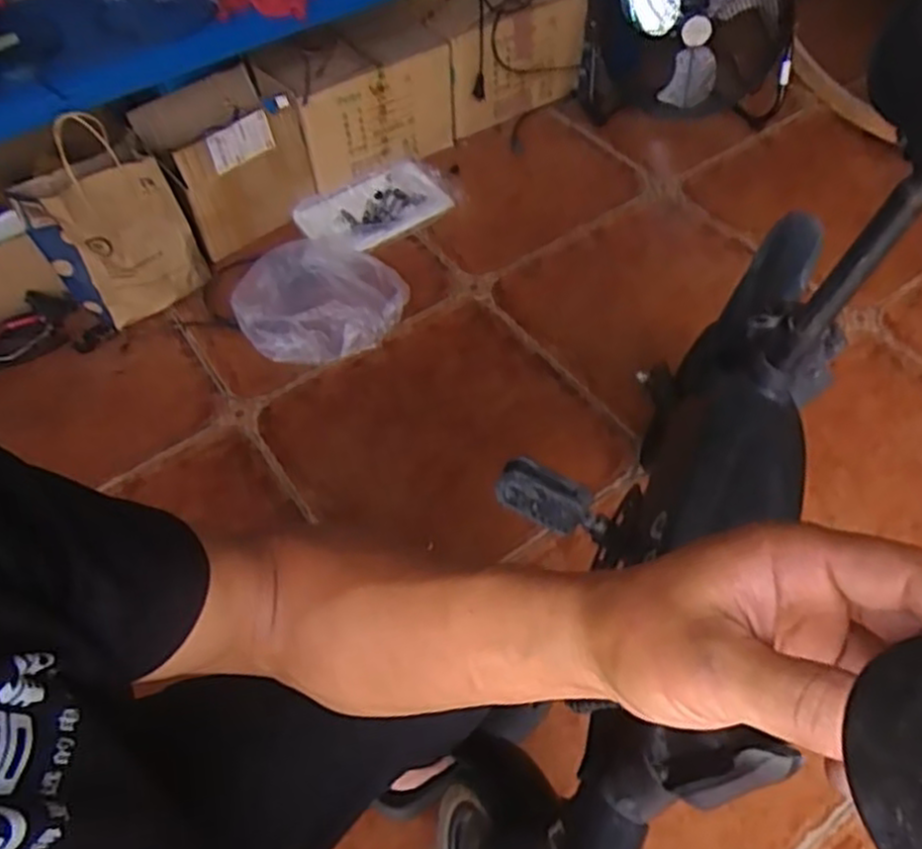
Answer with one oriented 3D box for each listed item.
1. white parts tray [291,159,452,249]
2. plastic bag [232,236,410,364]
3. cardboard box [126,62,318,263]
[{"bbox_3d":[-0.177,-0.439,1.526,0.293,0.048,0.163,-28,57,-16],"label":"white parts tray"},{"bbox_3d":[-0.255,-0.227,1.355,0.292,0.077,0.239,-23,56,-12],"label":"plastic bag"},{"bbox_3d":[-0.443,-0.513,1.439,0.263,0.218,0.183,-35,59,-20],"label":"cardboard box"}]

